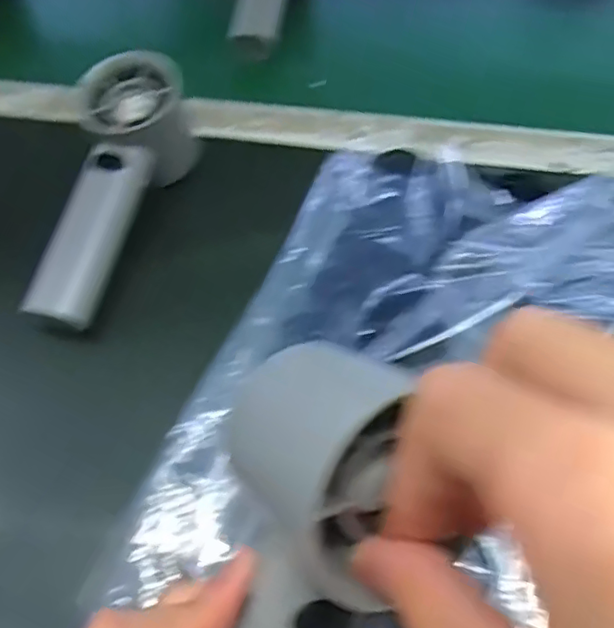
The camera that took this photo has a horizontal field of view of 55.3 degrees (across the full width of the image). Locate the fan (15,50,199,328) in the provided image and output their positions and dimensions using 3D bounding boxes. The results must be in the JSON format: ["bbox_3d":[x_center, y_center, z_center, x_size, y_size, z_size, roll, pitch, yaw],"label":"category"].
[{"bbox_3d":[-0.111,-0.066,0.330,0.053,0.055,0.158,11,70,10],"label":"fan"}]

